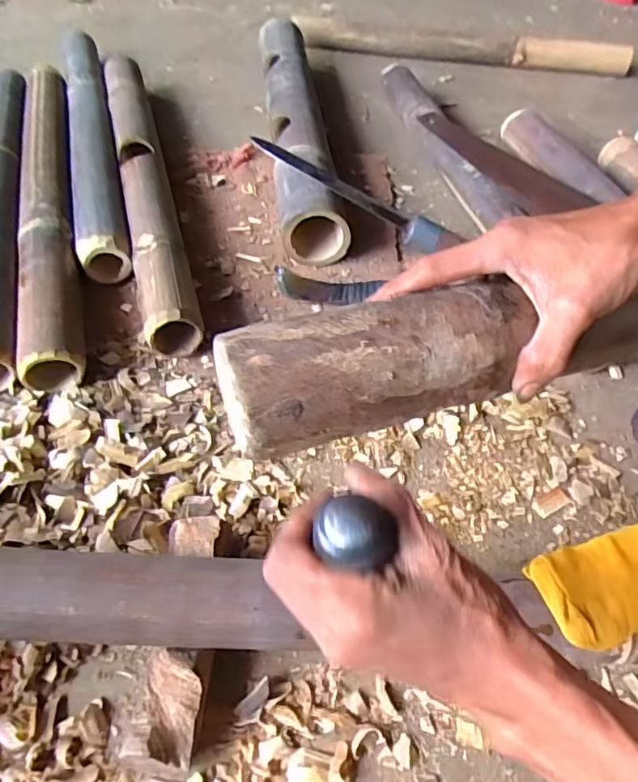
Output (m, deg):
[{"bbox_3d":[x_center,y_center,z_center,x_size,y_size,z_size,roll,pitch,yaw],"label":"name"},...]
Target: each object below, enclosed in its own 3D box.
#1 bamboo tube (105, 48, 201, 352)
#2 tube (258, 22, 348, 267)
[{"bbox_3d":[-0.239,-0.302,0.761,0.063,0.066,0.651,-13,54,-12],"label":"bamboo tube"},{"bbox_3d":[-0.036,-0.417,0.849,0.081,0.081,0.608,-4,53,-5],"label":"tube"}]

